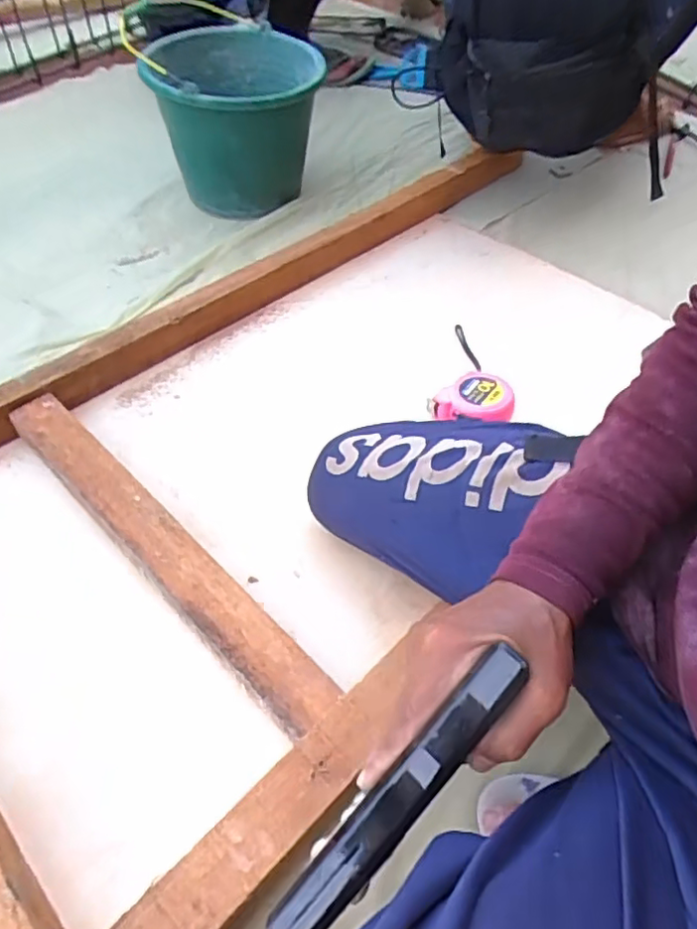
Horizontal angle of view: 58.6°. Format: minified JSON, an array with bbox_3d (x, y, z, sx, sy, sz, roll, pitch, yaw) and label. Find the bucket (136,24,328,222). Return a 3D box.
[{"bbox_3d":[-0.195,-0.584,1.078,0.266,0.212,0.259,6,51,3],"label":"bucket"}]

